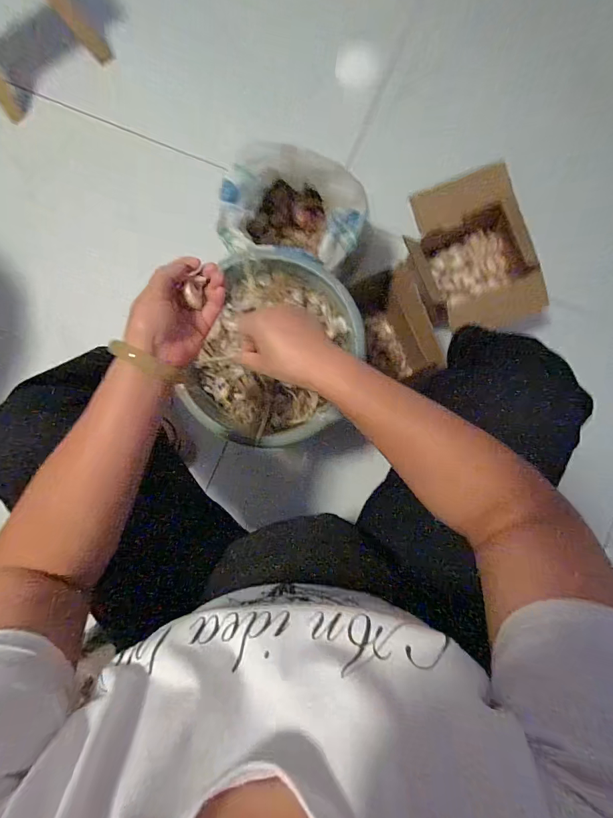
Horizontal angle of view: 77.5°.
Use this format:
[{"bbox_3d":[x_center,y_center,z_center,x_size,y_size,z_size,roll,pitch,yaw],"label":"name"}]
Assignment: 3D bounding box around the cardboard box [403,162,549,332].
[{"bbox_3d":[0.301,-0.287,0.706,0.199,0.130,0.225,-13,85,1],"label":"cardboard box"}]

